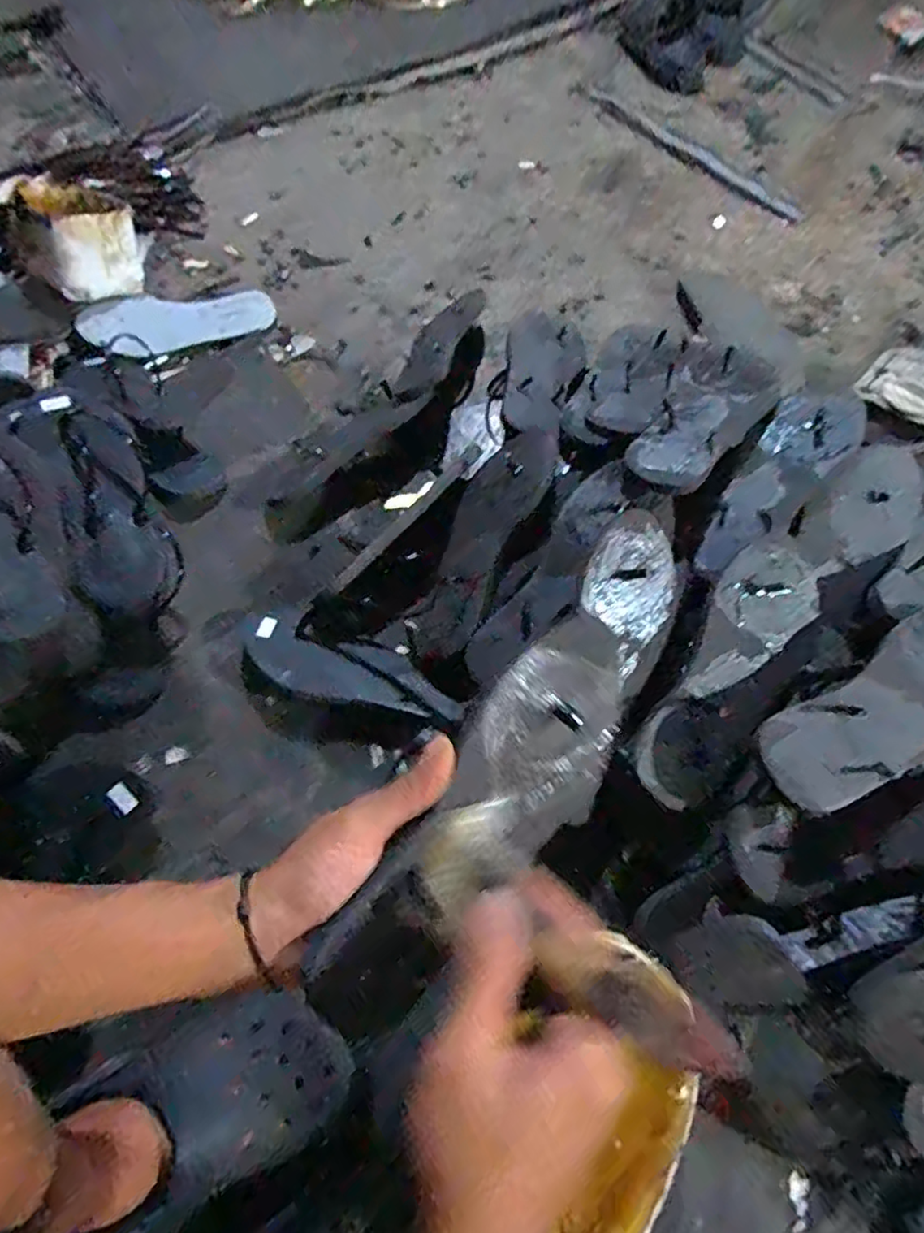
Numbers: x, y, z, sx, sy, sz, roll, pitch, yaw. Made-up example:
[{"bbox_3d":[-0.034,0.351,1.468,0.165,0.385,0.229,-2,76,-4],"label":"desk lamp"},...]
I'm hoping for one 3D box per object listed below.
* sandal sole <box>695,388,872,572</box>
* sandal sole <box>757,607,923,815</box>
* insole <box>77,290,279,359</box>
[{"bbox_3d":[0.287,-0.133,0.580,0.224,0.026,0.070,-43,69,-15],"label":"sandal sole"},{"bbox_3d":[0.309,0.057,0.453,0.222,0.029,0.078,-28,66,-9],"label":"sandal sole"},{"bbox_3d":[-0.371,-0.396,0.837,0.232,0.021,0.112,-22,71,-21],"label":"insole"}]

